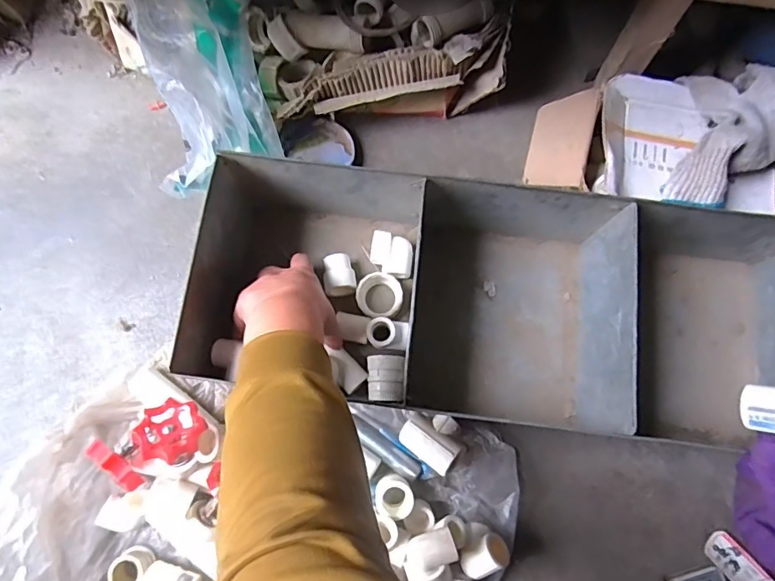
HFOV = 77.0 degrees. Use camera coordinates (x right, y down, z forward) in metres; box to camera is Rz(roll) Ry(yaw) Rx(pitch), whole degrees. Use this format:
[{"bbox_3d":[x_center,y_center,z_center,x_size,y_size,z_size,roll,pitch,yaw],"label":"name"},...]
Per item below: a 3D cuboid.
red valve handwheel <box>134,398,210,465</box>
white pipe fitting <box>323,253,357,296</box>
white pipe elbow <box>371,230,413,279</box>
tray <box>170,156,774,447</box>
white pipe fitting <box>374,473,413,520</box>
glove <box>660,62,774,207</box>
[{"bbox_3d":[-0.192,0.124,0.429,0.053,0.015,0.053,13,38,-1],"label":"red valve handwheel"},{"bbox_3d":[-0.051,-0.015,0.519,0.031,0.031,0.045,-14,78,-2],"label":"white pipe fitting"},{"bbox_3d":[0.005,-0.036,0.520,0.044,0.032,0.046,6,78,2],"label":"white pipe elbow"},{"bbox_3d":[0.111,0.014,0.461,0.556,0.136,0.201,6,78,2],"label":"tray"},{"bbox_3d":[0.008,0.192,0.456,0.031,0.037,0.035,-19,79,-3],"label":"white pipe fitting"},{"bbox_3d":[0.315,-0.135,0.433,0.103,0.049,0.154,18,78,6],"label":"glove"}]

